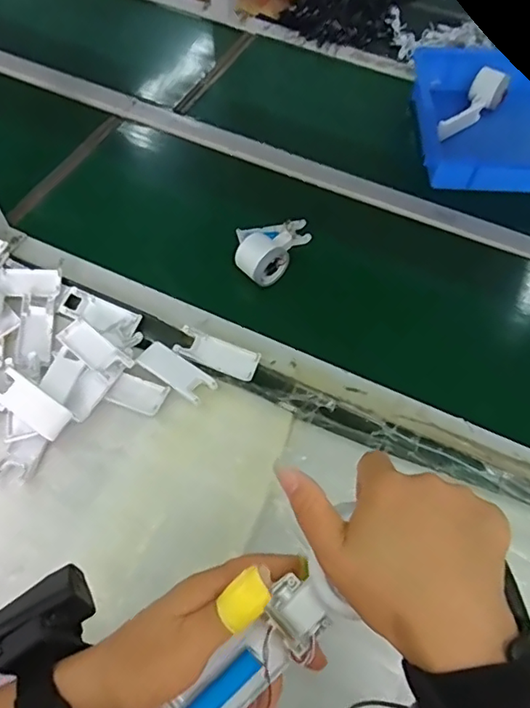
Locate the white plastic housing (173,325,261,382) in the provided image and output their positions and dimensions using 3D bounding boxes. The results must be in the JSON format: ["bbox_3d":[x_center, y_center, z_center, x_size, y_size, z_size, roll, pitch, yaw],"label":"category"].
[{"bbox_3d":[-0.059,-0.001,0.670,0.105,0.009,0.041,20,60,9],"label":"white plastic housing"}]

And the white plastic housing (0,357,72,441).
[{"bbox_3d":[-0.273,0.055,0.613,0.115,0.019,0.041,35,63,17],"label":"white plastic housing"}]

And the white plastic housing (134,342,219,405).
[{"bbox_3d":[-0.110,0.020,0.642,0.101,0.015,0.044,34,63,16],"label":"white plastic housing"}]

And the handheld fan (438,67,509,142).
[{"bbox_3d":[0.350,-0.419,0.906,0.057,0.062,0.174,36,63,17],"label":"handheld fan"}]

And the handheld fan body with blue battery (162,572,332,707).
[{"bbox_3d":[-0.005,0.179,0.309,0.114,0.027,0.036,-45,69,-1],"label":"handheld fan body with blue battery"}]

